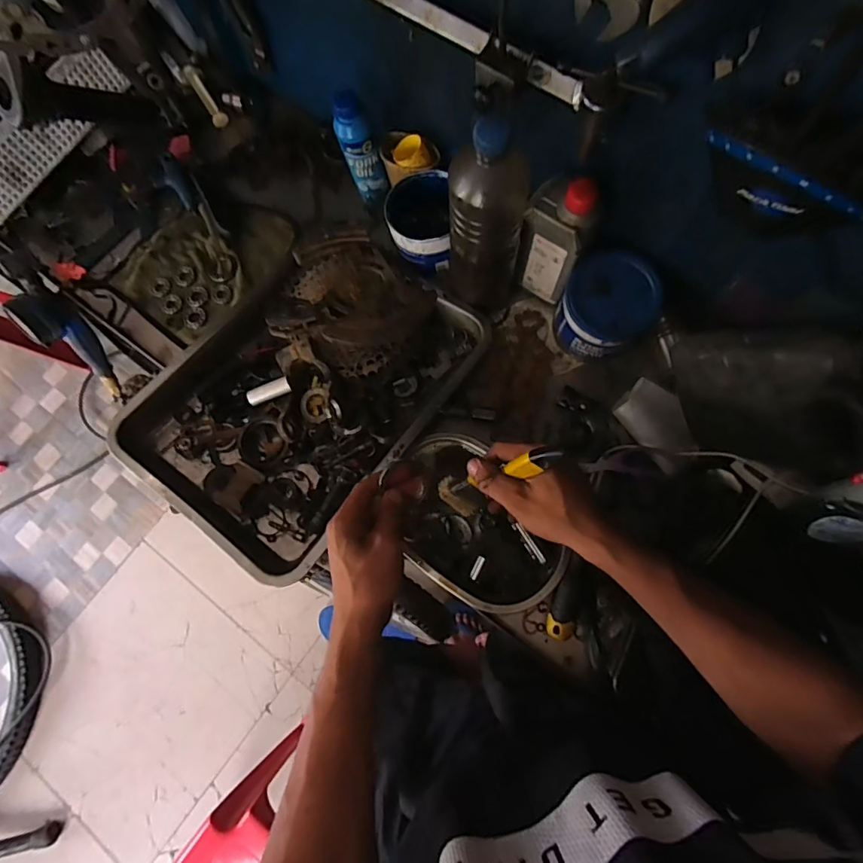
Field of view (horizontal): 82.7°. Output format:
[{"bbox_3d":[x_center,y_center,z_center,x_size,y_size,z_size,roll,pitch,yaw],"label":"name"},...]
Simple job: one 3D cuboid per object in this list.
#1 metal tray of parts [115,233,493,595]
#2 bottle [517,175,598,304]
[{"bbox_3d":[-0.151,-0.059,0.594,0.300,0.093,0.393,34,79,11],"label":"metal tray of parts"},{"bbox_3d":[0.142,-0.215,0.563,0.064,0.170,0.047,30,78,11],"label":"bottle"}]

